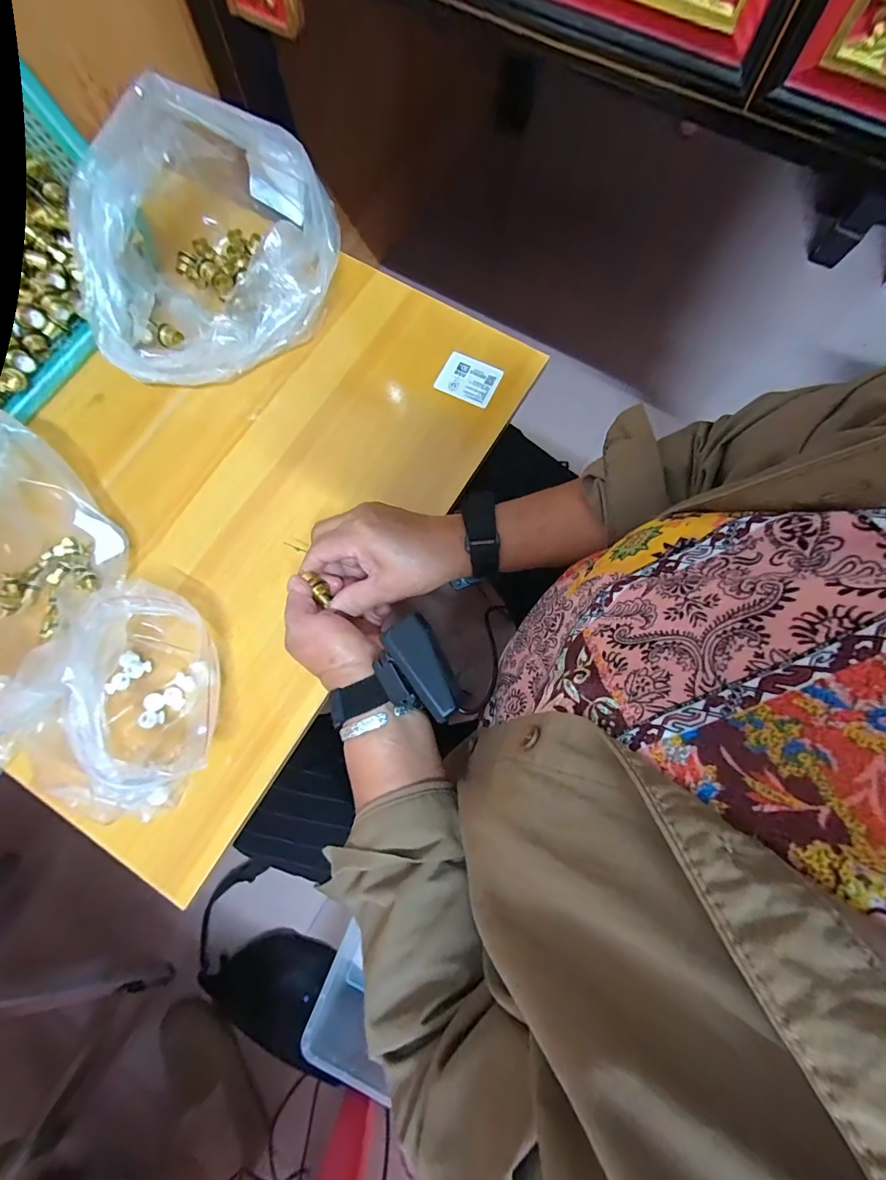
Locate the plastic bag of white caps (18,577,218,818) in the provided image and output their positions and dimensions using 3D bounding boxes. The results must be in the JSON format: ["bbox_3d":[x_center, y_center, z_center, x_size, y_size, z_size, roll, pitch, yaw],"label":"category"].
[{"bbox_3d":[-0.252,0.086,0.343,0.138,0.085,0.167,-11,77,-3],"label":"plastic bag of white caps"}]

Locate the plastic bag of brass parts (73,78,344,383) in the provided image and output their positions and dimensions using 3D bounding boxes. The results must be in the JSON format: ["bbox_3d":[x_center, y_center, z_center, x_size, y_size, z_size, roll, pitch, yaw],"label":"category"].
[{"bbox_3d":[-0.228,-0.339,0.424,0.237,0.119,0.222,-19,77,-5],"label":"plastic bag of brass parts"}]

